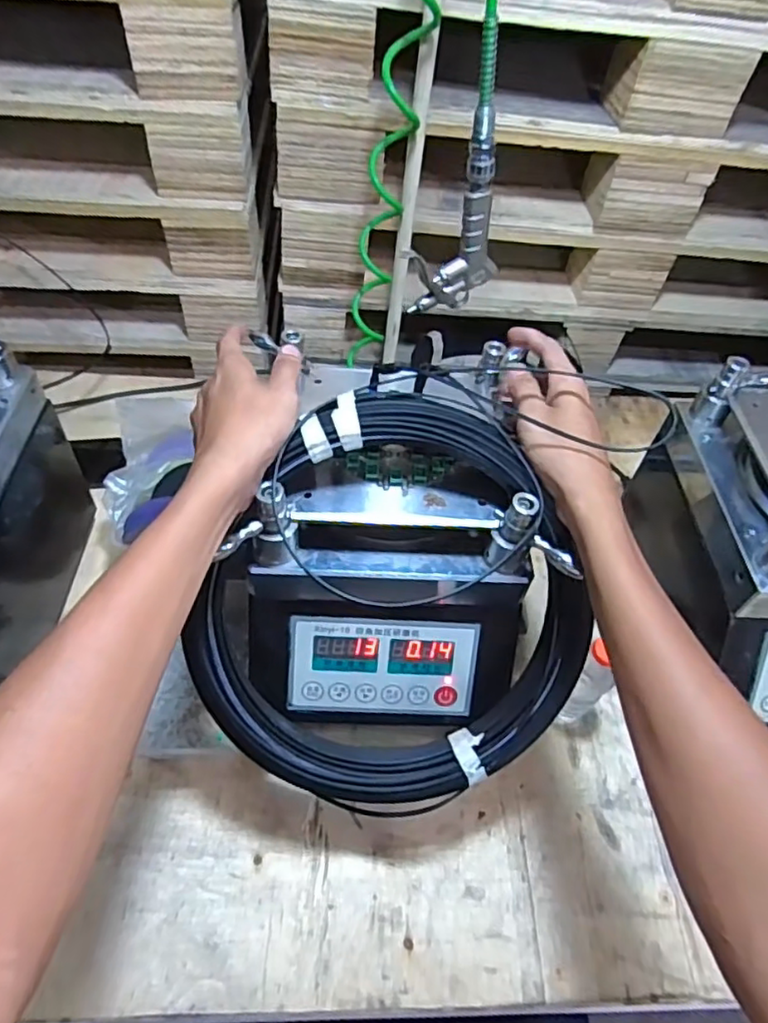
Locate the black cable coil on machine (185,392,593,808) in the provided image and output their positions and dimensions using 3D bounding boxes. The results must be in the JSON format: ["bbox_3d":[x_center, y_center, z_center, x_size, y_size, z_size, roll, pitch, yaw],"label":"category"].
[{"bbox_3d":[0.018,0.082,0.455,0.279,0.038,0.306,0,100,-2],"label":"black cable coil on machine"}]

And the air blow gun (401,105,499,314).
[{"bbox_3d":[0.069,-0.262,0.555,0.086,0.163,0.029,-20,57,-19],"label":"air blow gun"}]

